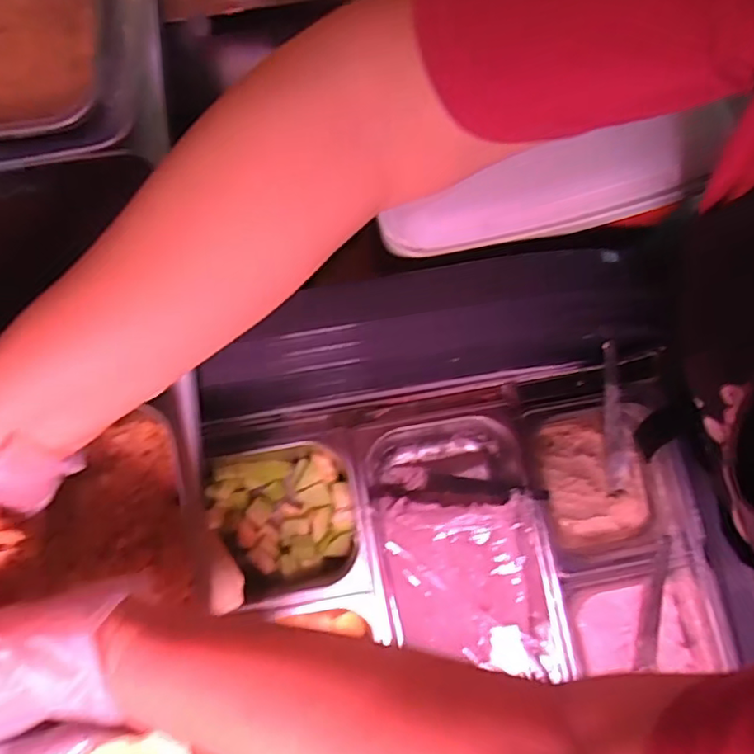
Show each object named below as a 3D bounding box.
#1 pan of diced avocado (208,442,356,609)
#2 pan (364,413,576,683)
[{"bbox_3d":[-0.105,0.154,0.655,0.157,0.072,0.150,-12,78,-2],"label":"pan of diced avocado"},{"bbox_3d":[0.087,0.178,0.643,0.168,0.099,0.259,-10,78,-2],"label":"pan"}]

